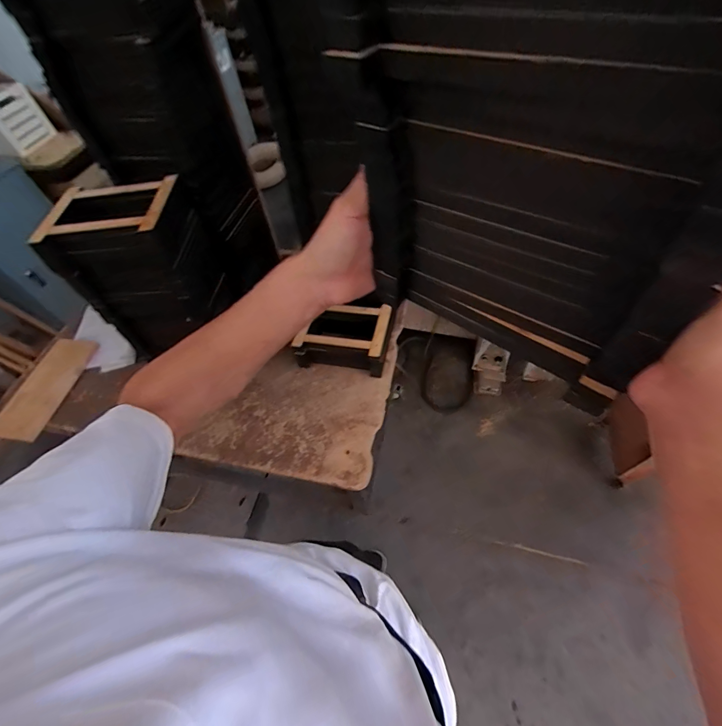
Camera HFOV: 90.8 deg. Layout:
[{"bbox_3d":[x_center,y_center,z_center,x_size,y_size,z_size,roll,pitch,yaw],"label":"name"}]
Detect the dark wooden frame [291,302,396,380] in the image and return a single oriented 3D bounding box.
[{"bbox_3d":[-0.052,-0.072,0.992,0.226,0.119,0.170,10,57,12],"label":"dark wooden frame"}]

